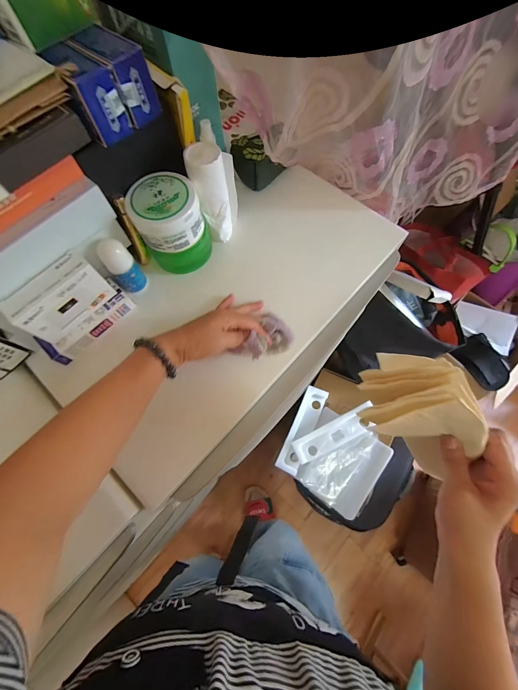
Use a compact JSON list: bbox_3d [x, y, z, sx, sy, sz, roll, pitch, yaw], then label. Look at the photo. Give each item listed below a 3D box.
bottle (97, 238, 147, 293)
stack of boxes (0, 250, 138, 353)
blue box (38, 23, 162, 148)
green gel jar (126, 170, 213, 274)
[{"bbox_3d":[-0.197,-0.113,0.413,0.032,0.084,0.035,0,71,1],"label":"bottle"},{"bbox_3d":[-0.251,-0.051,0.387,0.051,0.104,0.123,42,77,14],"label":"stack of boxes"},{"bbox_3d":[-0.173,-0.286,0.312,0.082,0.060,0.088,42,77,14],"label":"blue box"},{"bbox_3d":[-0.126,-0.173,0.424,0.092,0.114,0.090,0,71,1],"label":"green gel jar"}]

